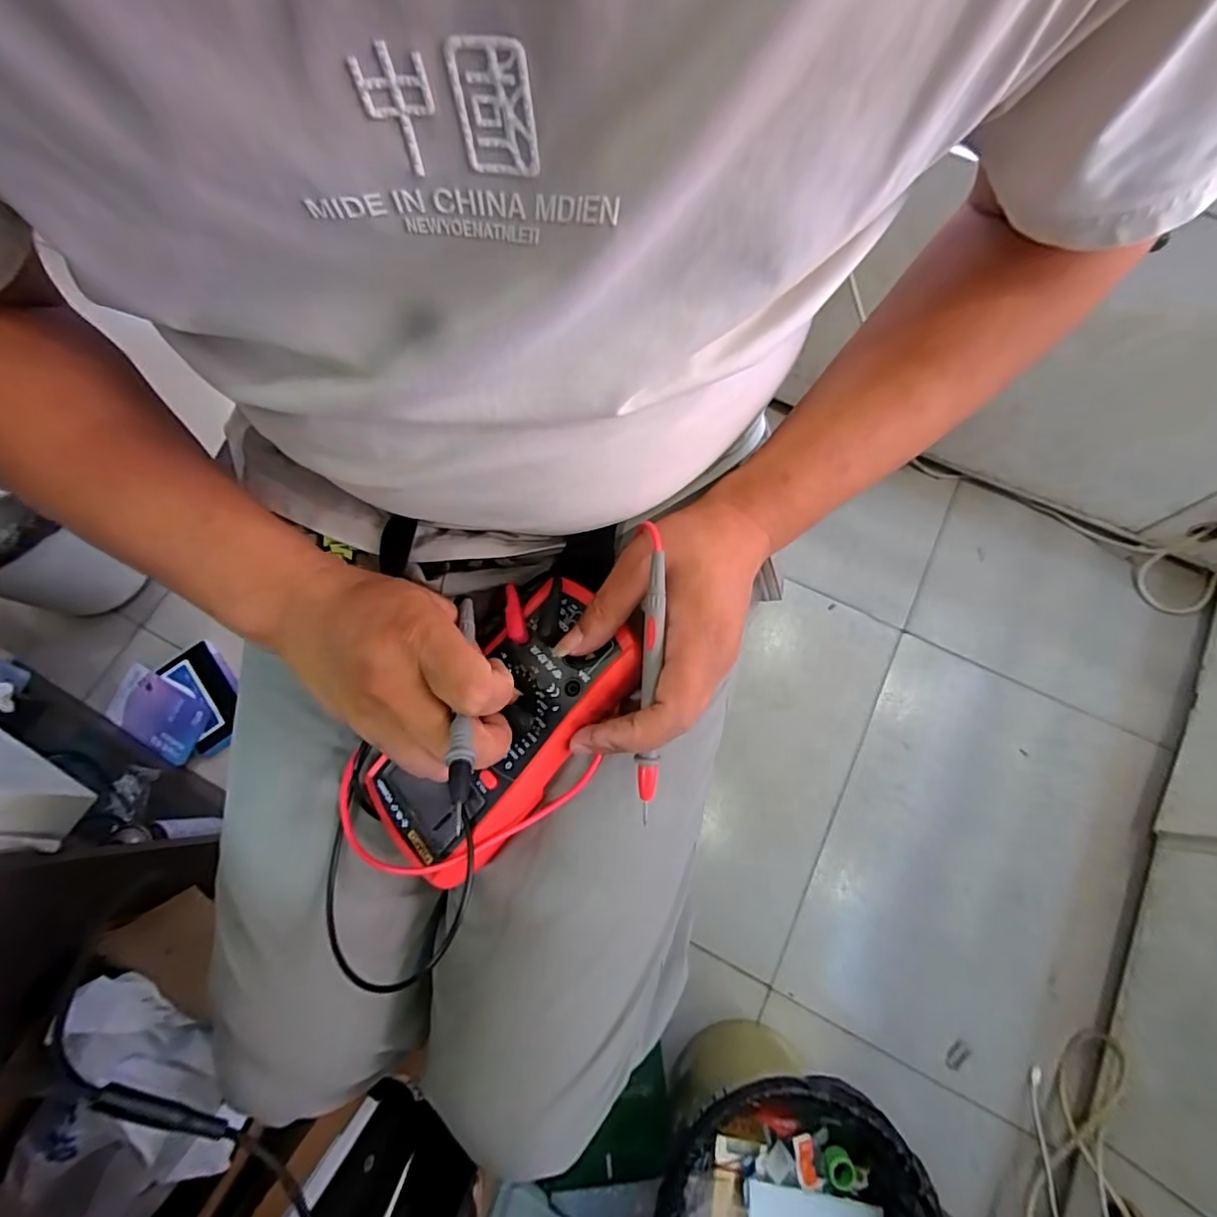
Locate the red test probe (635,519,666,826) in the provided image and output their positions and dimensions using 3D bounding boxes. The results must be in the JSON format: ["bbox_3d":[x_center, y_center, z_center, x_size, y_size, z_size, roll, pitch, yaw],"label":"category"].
[{"bbox_3d":[0.021,0.033,0.296,0.012,0.007,0.154,2,93,2],"label":"red test probe"}]

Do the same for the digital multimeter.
[{"bbox_3d":[-0.062,0.068,0.333,0.092,0.033,0.175,37,88,12],"label":"digital multimeter"}]

